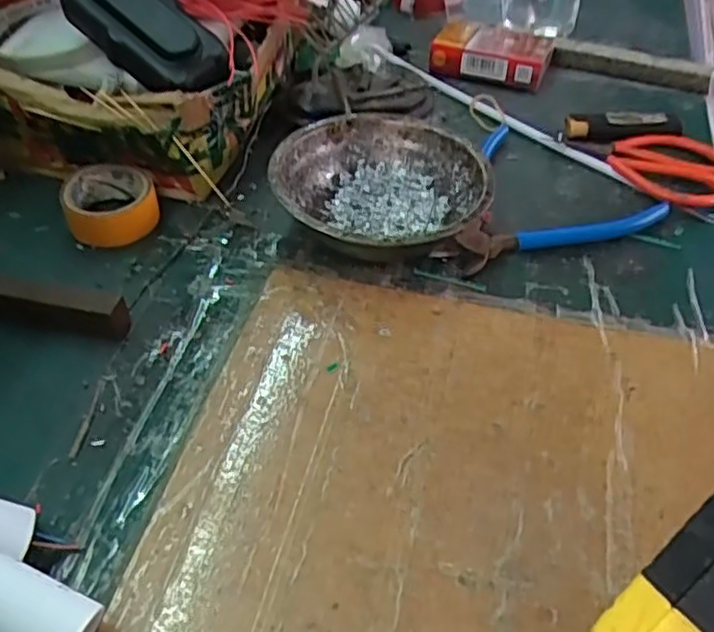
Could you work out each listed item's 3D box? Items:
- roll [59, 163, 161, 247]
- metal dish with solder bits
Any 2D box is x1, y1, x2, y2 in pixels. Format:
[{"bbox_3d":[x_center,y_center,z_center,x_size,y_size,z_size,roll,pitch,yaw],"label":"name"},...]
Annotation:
[{"bbox_3d":[-0.148,-0.068,0.422,0.052,0.024,0.051,-5,46,-7],"label":"roll"},{"bbox_3d":[0.013,-0.069,0.415,0.121,0.040,0.125,14,47,11],"label":"metal dish with solder bits"}]

